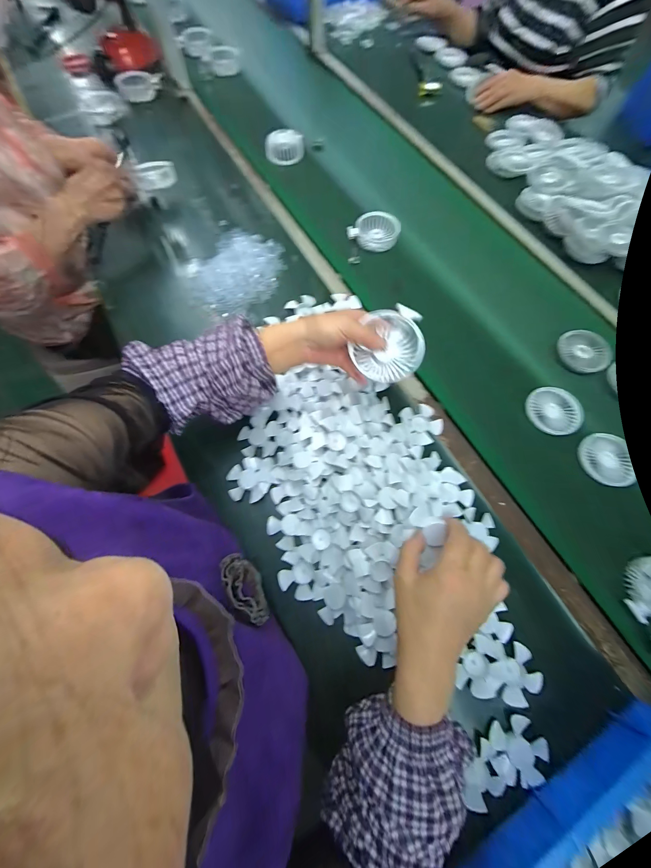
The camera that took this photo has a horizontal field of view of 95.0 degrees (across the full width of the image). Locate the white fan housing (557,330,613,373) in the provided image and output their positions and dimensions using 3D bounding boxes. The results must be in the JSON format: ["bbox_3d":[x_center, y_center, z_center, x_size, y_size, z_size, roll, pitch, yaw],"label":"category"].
[{"bbox_3d":[0.488,-0.156,0.562,0.087,0.014,0.089,1,71,-2],"label":"white fan housing"}]

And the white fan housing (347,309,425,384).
[{"bbox_3d":[0.084,-0.113,0.397,0.084,0.024,0.090,3,104,11],"label":"white fan housing"}]

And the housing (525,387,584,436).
[{"bbox_3d":[0.403,-0.043,0.523,0.096,0.011,0.088,1,71,-2],"label":"housing"}]

